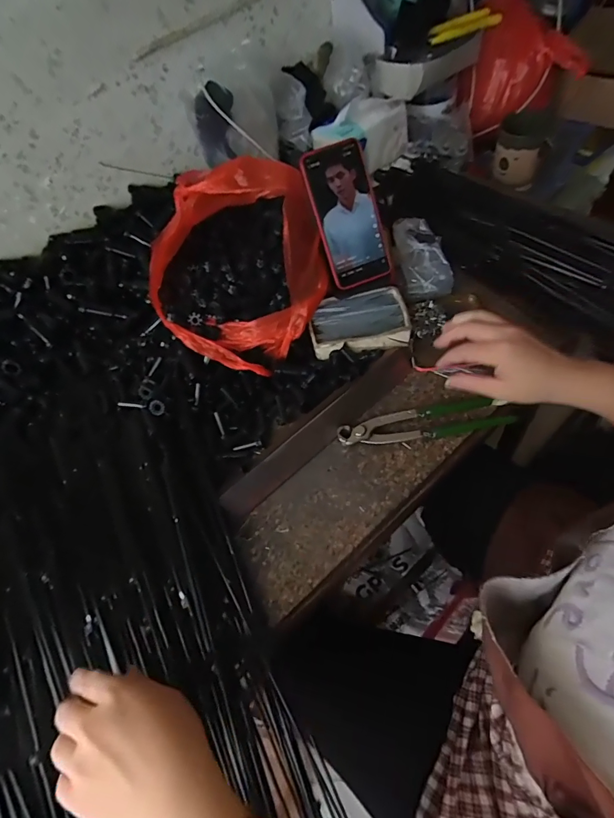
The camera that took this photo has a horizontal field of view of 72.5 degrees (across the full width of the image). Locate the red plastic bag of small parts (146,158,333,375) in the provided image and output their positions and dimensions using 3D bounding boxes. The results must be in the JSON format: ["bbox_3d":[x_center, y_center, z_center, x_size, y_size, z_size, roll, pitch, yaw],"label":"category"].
[{"bbox_3d":[-0.095,-0.191,0.543,0.241,0.137,0.235,38,72,27],"label":"red plastic bag of small parts"}]

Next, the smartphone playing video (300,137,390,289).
[{"bbox_3d":[0.051,-0.240,0.525,0.075,0.163,0.016,-21,20,-3],"label":"smartphone playing video"}]

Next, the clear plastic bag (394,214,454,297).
[{"bbox_3d":[0.159,-0.216,0.584,0.065,0.044,0.125,-12,75,-6],"label":"clear plastic bag"}]

